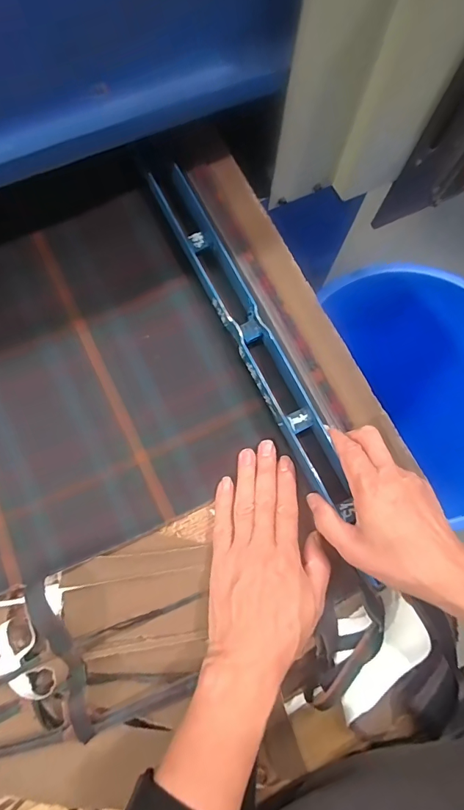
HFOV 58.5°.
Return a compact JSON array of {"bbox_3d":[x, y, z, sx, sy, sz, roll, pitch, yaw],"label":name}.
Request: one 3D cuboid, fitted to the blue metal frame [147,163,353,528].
[{"bbox_3d":[0.013,-0.082,0.415,0.040,0.033,0.364,-25,81,-11],"label":"blue metal frame"}]

